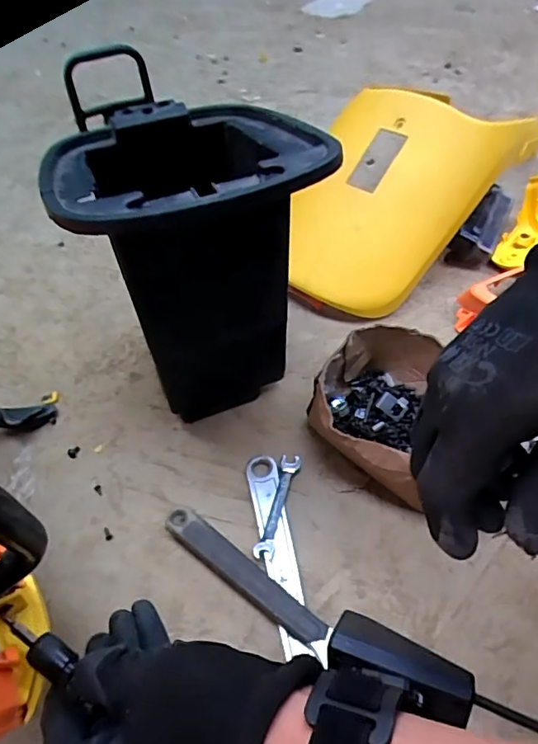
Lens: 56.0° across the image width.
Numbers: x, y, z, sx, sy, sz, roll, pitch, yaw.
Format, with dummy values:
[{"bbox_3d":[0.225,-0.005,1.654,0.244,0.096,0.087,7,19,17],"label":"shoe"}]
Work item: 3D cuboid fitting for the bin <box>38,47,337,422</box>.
[{"bbox_3d":[-0.078,-0.109,0.587,0.241,0.357,0.297,-19,51,-10],"label":"bin"}]

